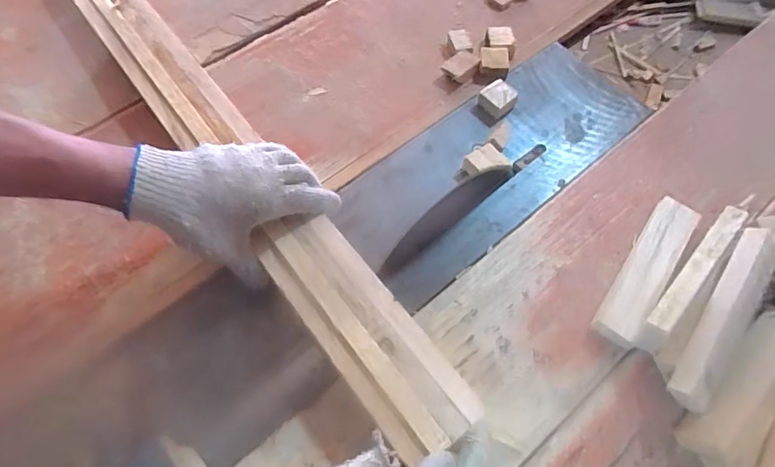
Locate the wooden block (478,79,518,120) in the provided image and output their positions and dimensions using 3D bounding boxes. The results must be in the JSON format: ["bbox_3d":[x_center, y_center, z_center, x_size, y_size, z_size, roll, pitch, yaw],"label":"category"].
[{"bbox_3d":[0.127,-0.154,0.558,0.036,0.024,0.032,39,69,21],"label":"wooden block"}]

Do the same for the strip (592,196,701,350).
[{"bbox_3d":[0.239,0.034,0.448,0.037,0.021,0.156,32,66,18],"label":"strip"}]

